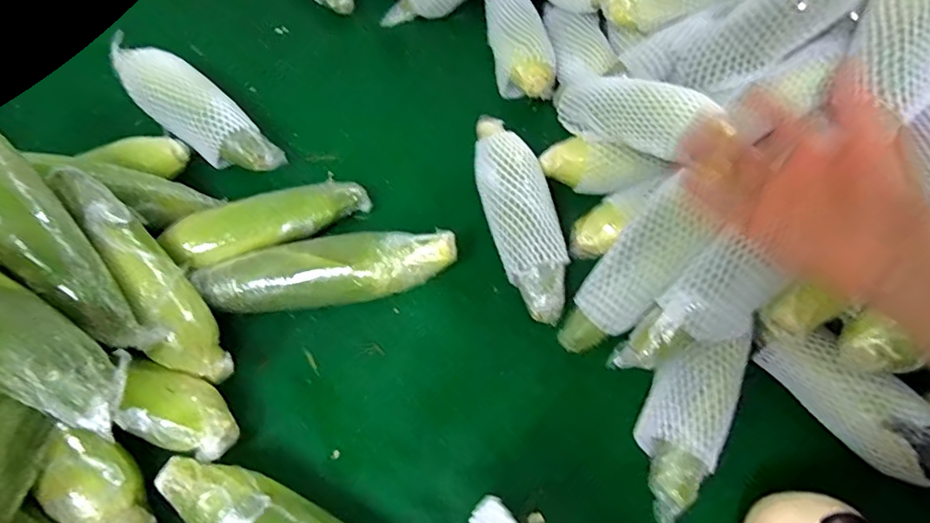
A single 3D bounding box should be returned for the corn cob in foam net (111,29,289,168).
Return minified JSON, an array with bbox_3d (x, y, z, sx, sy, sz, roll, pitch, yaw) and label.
[{"bbox_3d":[-0.329,-0.188,0.640,0.268,0.054,0.074,34,64,14],"label":"corn cob in foam net"}]

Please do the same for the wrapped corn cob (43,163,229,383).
[{"bbox_3d":[-0.288,0.012,0.482,0.055,0.049,0.231,-35,93,-21],"label":"wrapped corn cob"}]

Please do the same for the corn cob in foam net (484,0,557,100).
[{"bbox_3d":[0.074,-0.300,0.742,0.077,0.062,0.189,-4,62,-6],"label":"corn cob in foam net"}]

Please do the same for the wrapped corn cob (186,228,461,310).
[{"bbox_3d":[-0.136,0.008,0.542,0.250,0.053,0.061,-6,62,-7],"label":"wrapped corn cob"}]

